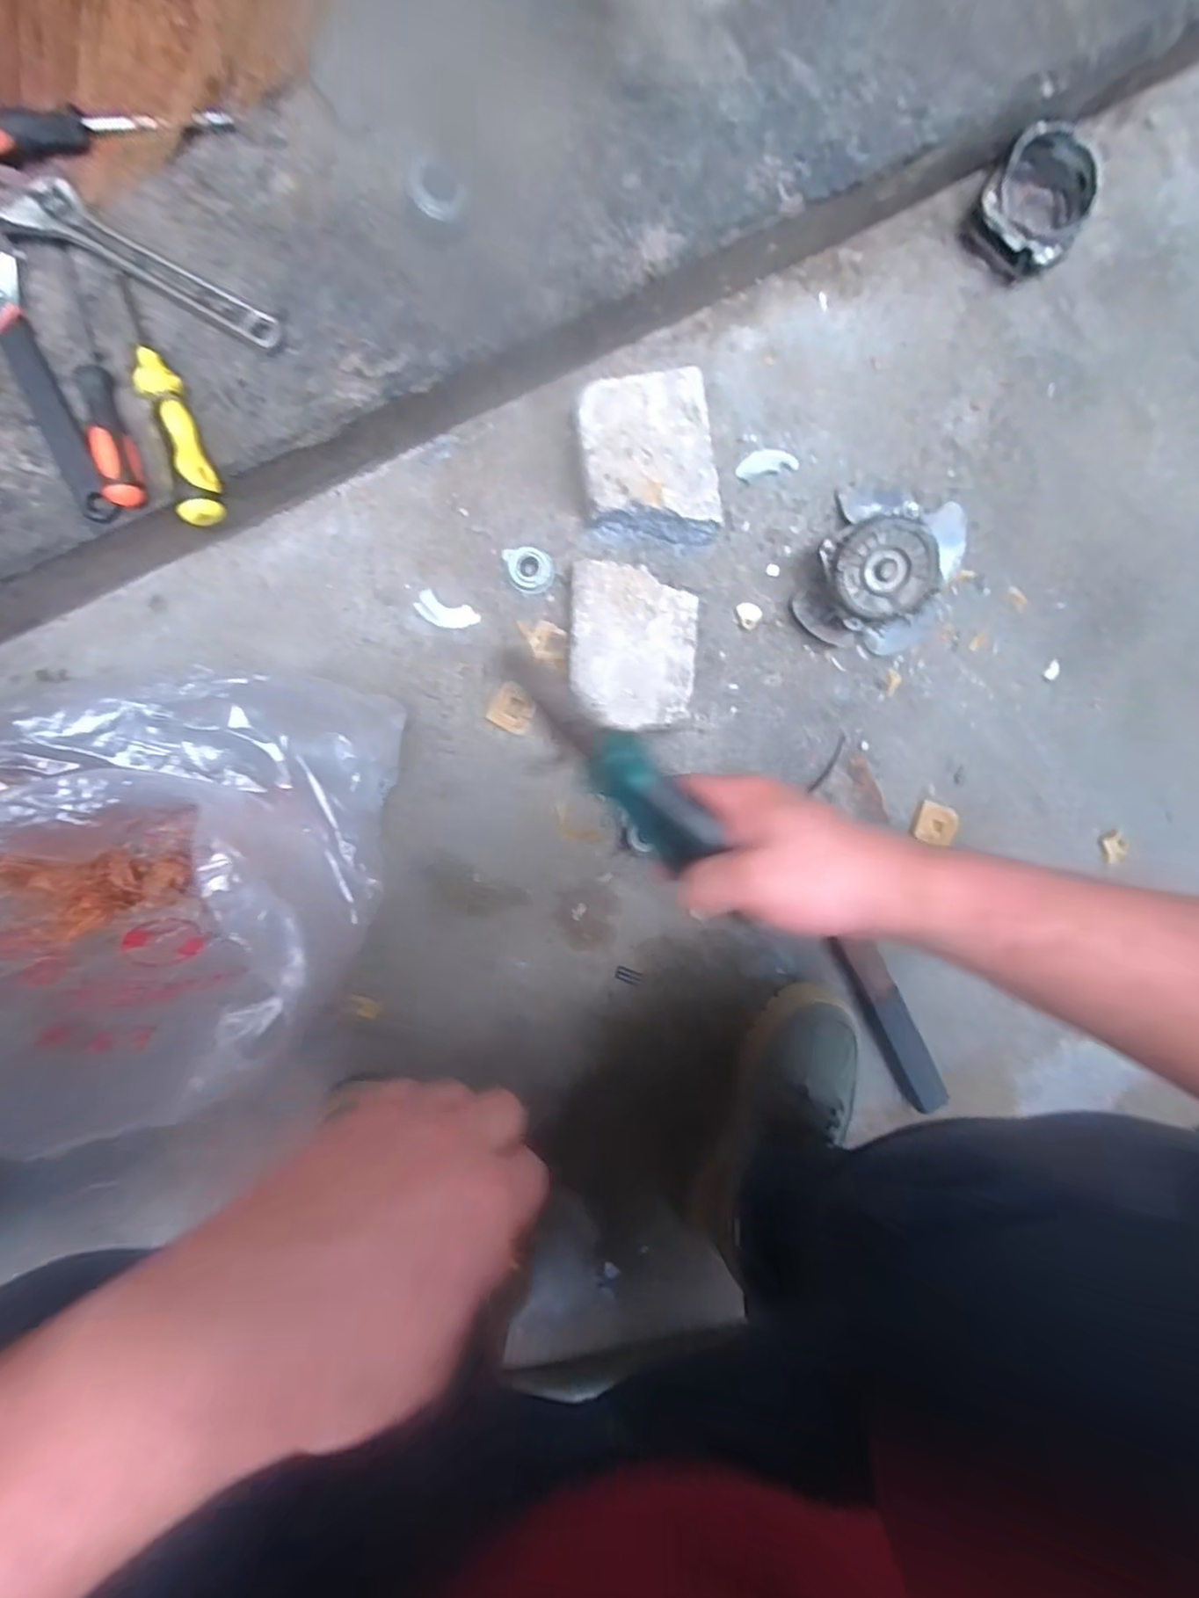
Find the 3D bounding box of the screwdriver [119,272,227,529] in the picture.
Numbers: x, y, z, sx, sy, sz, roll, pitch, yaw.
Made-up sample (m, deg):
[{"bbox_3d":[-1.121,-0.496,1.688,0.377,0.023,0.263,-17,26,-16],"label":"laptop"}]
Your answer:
[{"bbox_3d":[-0.298,-0.273,0.444,0.025,0.030,0.171,-18,96,-2],"label":"screwdriver"}]

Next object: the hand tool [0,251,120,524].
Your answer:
[{"bbox_3d":[-0.391,-0.284,0.455,0.042,0.011,0.172,-20,96,-2],"label":"hand tool"}]

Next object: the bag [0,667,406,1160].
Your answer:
[{"bbox_3d":[-0.341,0.078,0.467,0.434,0.253,0.229,-28,98,0],"label":"bag"}]

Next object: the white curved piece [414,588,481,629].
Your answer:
[{"bbox_3d":[-0.136,-0.165,0.574,0.055,0.004,0.026,22,95,-6],"label":"white curved piece"}]

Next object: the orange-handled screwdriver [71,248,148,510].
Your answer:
[{"bbox_3d":[-0.346,-0.286,0.438,0.025,0.022,0.165,-13,96,-3],"label":"orange-handled screwdriver"}]

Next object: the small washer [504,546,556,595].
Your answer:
[{"bbox_3d":[-0.061,-0.204,0.576,0.040,0.012,0.042,-1,97,-4],"label":"small washer"}]

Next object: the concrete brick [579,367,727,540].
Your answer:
[{"bbox_3d":[0.039,-0.285,0.553,0.107,0.053,0.122,-8,98,-3],"label":"concrete brick"}]

